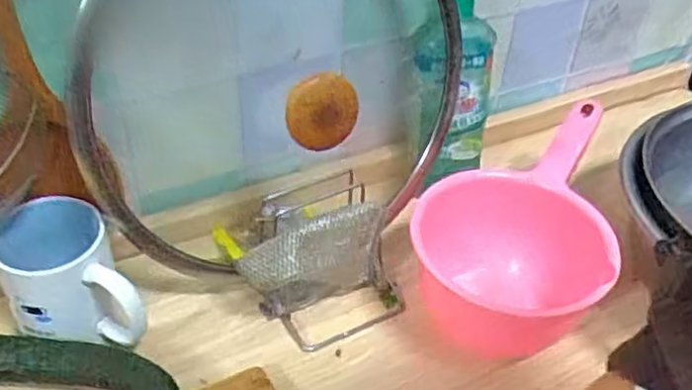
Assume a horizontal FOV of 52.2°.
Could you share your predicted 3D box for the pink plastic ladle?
[{"bbox_3d":[0.165,0.026,0.623,0.152,0.104,0.238,25,45,23],"label":"pink plastic ladle"}]

